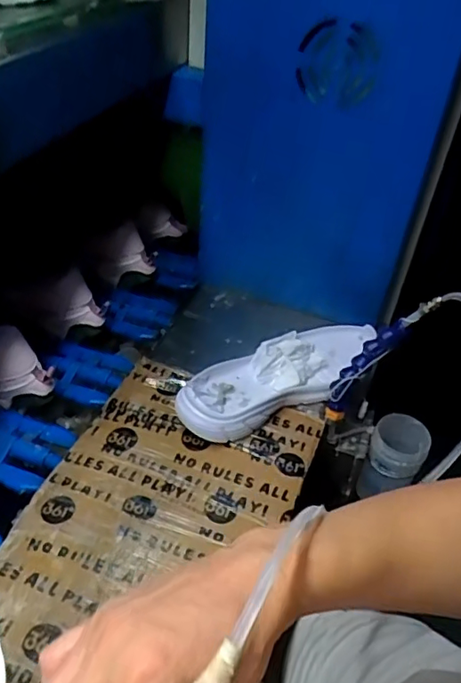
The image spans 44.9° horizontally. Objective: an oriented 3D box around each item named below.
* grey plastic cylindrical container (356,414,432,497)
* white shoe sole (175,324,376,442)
[{"bbox_3d":[0.217,0.156,0.750,0.070,0.089,0.079,23,45,15],"label":"grey plastic cylindrical container"},{"bbox_3d":[0.064,0.041,0.688,0.285,0.052,0.107,-24,52,-30],"label":"white shoe sole"}]

